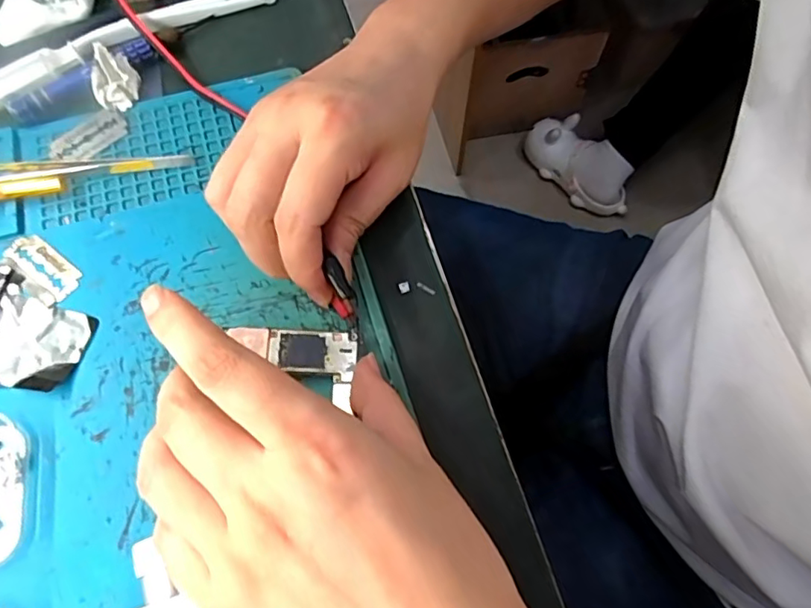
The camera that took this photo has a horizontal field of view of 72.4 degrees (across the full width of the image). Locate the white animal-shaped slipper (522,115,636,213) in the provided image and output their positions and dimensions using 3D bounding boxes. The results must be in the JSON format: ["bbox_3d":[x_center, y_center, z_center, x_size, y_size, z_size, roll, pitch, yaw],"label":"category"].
[{"bbox_3d":[0.369,-0.295,1.176,0.103,0.087,0.257,-36,72,-15],"label":"white animal-shaped slipper"}]

